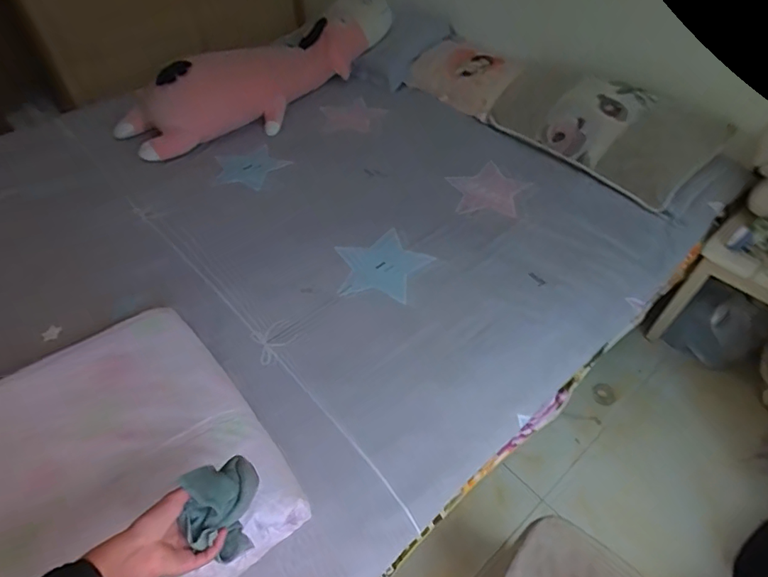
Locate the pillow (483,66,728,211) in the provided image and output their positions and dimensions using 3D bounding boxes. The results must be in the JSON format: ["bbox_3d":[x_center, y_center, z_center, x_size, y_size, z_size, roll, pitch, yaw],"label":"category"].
[{"bbox_3d":[0.603,-0.469,1.367,0.598,0.106,0.317,37,97,30],"label":"pillow"}]

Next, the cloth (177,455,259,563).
[{"bbox_3d":[-0.181,0.233,0.530,0.067,0.063,0.106,-11,50,-6],"label":"cloth"}]

